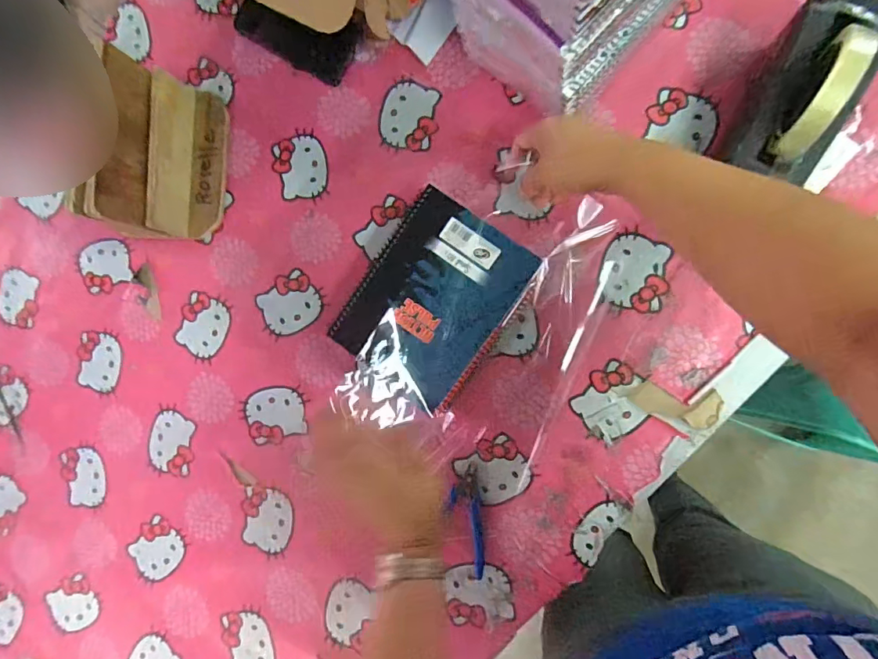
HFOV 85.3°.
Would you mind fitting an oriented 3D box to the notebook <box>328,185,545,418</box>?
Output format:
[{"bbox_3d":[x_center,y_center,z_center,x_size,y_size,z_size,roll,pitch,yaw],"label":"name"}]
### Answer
[{"bbox_3d":[-0.006,-0.032,0.502,0.154,0.016,0.194,37,95,8],"label":"notebook"}]

